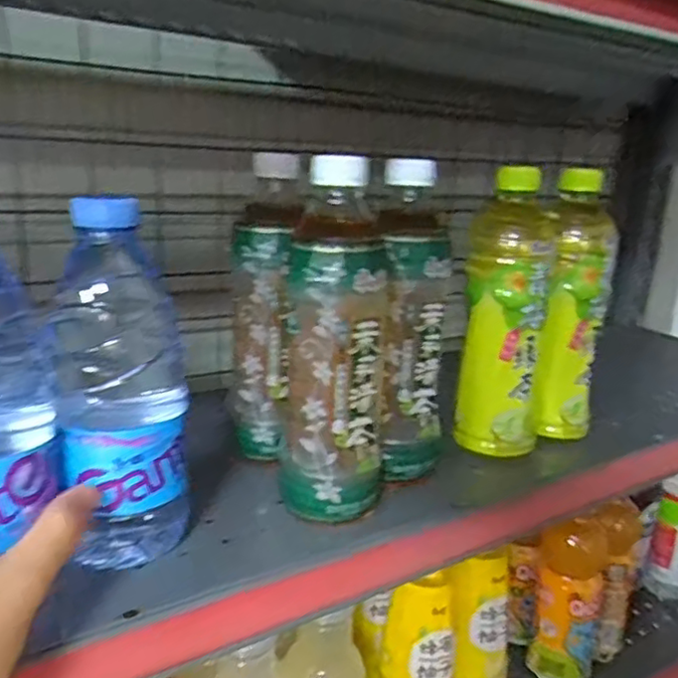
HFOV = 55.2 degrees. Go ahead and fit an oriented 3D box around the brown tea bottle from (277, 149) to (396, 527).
[{"bbox_3d":[0.000,0.000,0.396,0.059,0.209,0.066,6,17,10],"label":"brown tea bottle"}]

